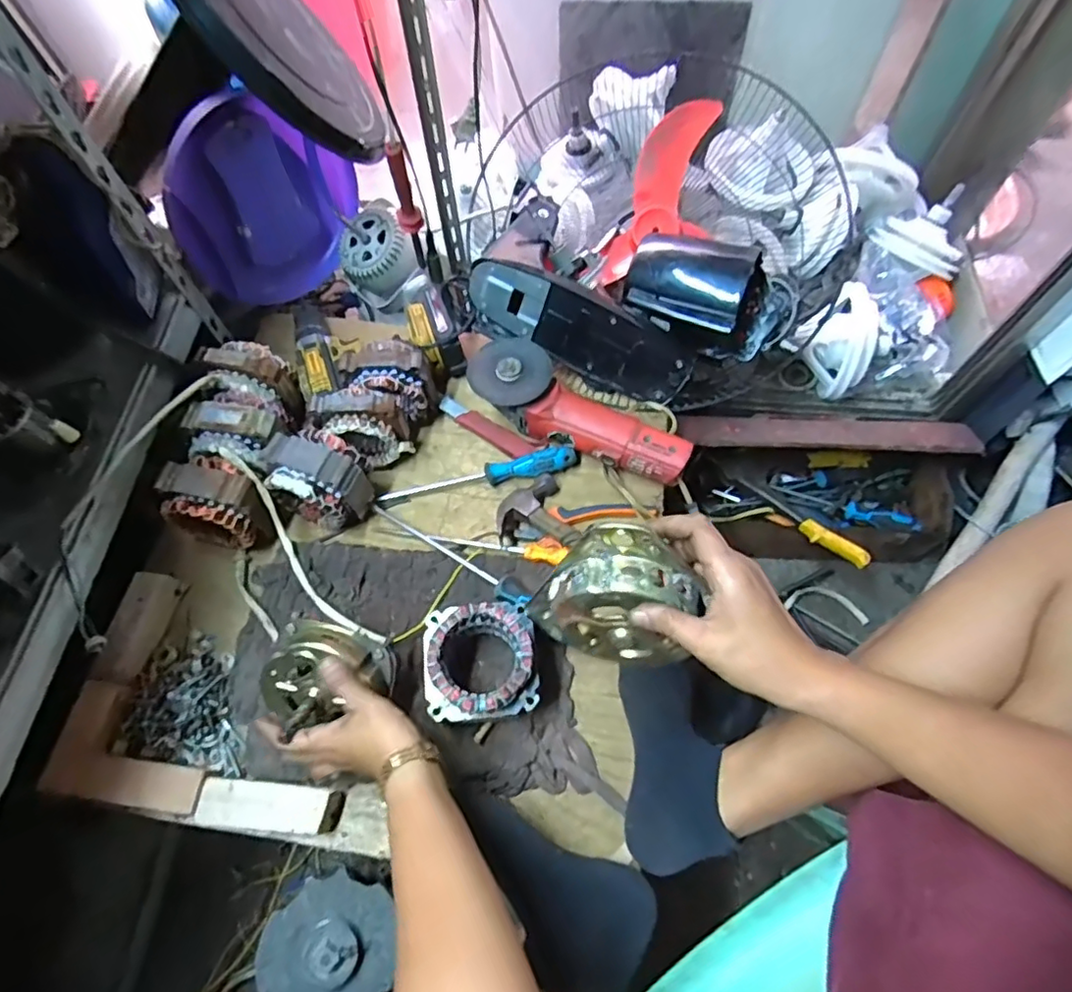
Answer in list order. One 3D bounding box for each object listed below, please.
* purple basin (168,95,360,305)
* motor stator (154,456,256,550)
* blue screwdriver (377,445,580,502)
[{"bbox_3d":[-0.363,-0.391,0.818,0.069,0.254,0.253,33,70,17],"label":"purple basin"},{"bbox_3d":[-0.369,0.008,0.691,0.109,0.095,0.077,12,65,8],"label":"motor stator"},{"bbox_3d":[-0.072,-0.030,0.747,0.250,0.036,0.041,-9,64,-2],"label":"blue screwdriver"}]

